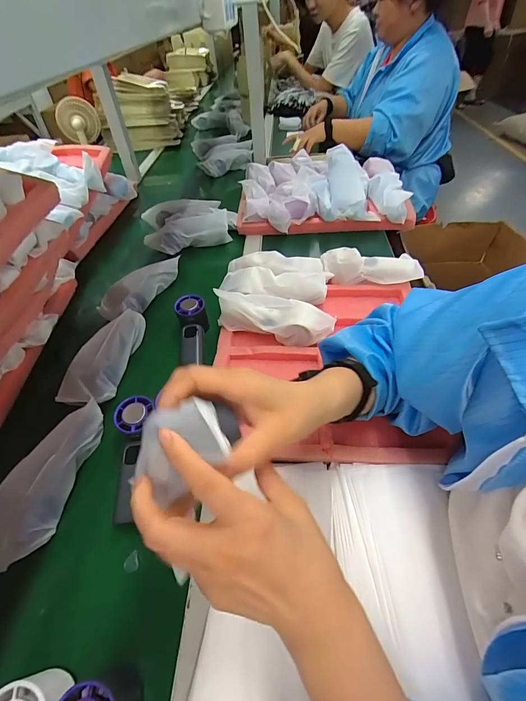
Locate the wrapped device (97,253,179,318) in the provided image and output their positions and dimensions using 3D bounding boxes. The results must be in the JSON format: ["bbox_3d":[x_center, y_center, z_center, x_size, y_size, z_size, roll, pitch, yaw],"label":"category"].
[{"bbox_3d":[-0.236,-0.128,0.678,0.053,0.050,0.188,24,53,26],"label":"wrapped device"}]

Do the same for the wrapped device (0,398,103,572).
[{"bbox_3d":[-0.268,0.152,0.418,0.061,0.053,0.199,5,47,10],"label":"wrapped device"}]

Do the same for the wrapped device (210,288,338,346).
[{"bbox_3d":[0.018,-0.055,0.549,0.182,0.064,0.063,11,49,16],"label":"wrapped device"}]

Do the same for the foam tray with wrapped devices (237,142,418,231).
[{"bbox_3d":[0.150,-0.427,0.883,0.405,0.113,0.299,2,47,8],"label":"foam tray with wrapped devices"}]

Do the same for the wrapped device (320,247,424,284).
[{"bbox_3d":[0.198,-0.157,0.629,0.170,0.041,0.068,7,48,13],"label":"wrapped device"}]

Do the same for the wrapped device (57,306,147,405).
[{"bbox_3d":[-0.250,0.005,0.554,0.067,0.054,0.191,6,47,12],"label":"wrapped device"}]

